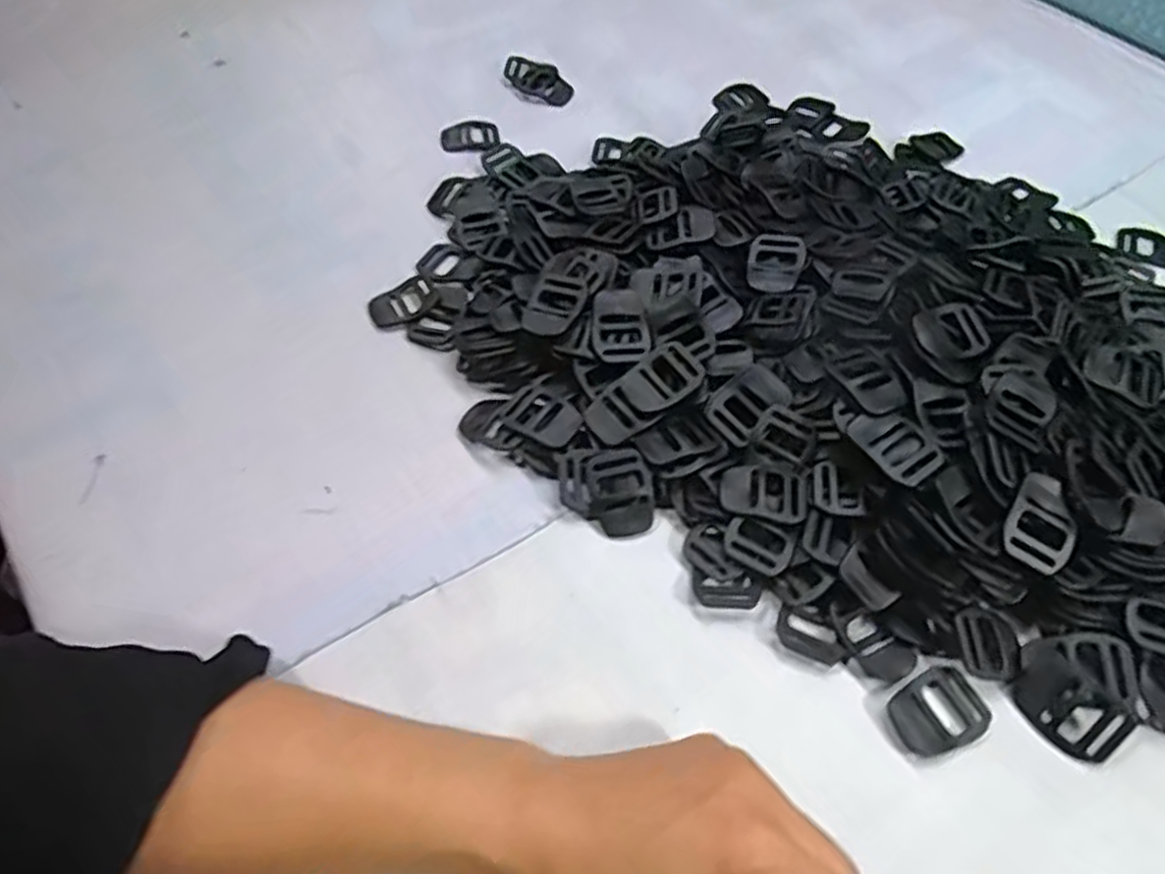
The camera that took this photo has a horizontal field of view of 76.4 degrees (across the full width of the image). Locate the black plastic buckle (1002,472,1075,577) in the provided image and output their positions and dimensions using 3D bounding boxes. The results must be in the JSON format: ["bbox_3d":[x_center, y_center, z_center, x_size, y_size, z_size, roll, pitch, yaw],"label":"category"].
[{"bbox_3d":[0.186,0.034,0.301,0.028,0.005,0.041,25,75,-3],"label":"black plastic buckle"}]

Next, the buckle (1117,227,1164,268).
[{"bbox_3d":[0.350,-0.117,0.455,0.038,0.004,0.031,24,59,14],"label":"buckle"}]

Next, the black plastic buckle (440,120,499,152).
[{"bbox_3d":[-0.076,-0.201,0.498,0.038,0.008,0.030,-10,57,-8],"label":"black plastic buckle"}]

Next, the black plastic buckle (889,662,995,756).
[{"bbox_3d":[0.143,0.110,0.298,0.039,0.004,0.029,-19,58,-14],"label":"black plastic buckle"}]

